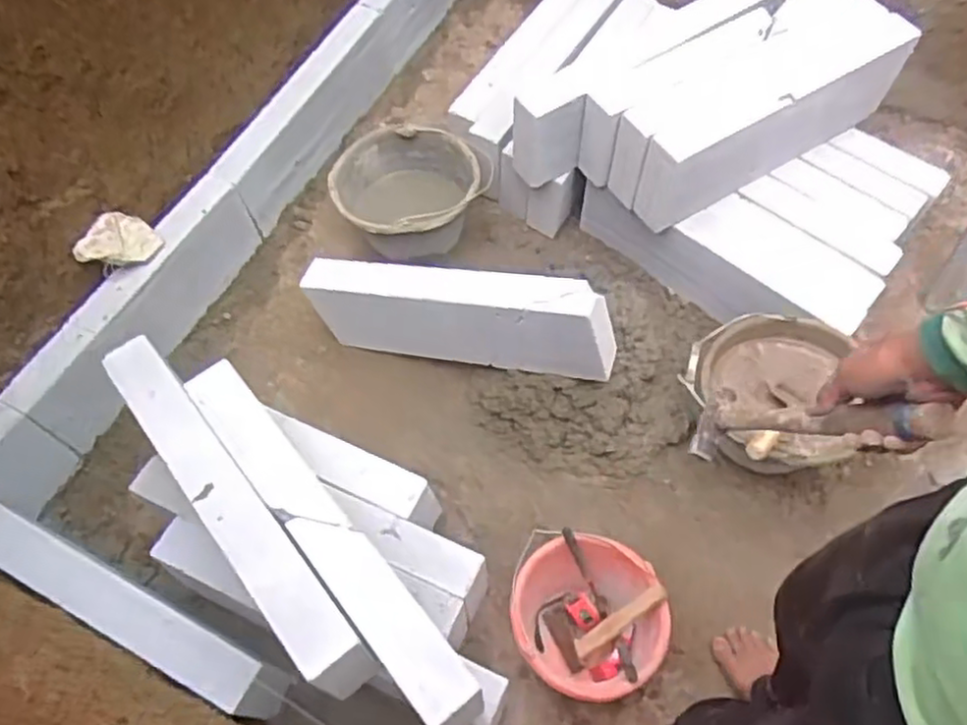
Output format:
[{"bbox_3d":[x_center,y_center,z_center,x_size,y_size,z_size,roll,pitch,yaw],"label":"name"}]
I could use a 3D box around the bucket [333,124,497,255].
[{"bbox_3d":[-0.154,-0.347,1.579,0.332,0.198,0.279,6,61,7],"label":"bucket"}]

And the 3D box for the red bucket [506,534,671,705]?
[{"bbox_3d":[0.169,0.425,1.167,0.236,0.157,0.234,-2,61,3],"label":"red bucket"}]

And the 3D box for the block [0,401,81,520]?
[{"bbox_3d":[-0.867,0.197,1.277,0.087,0.185,0.197,24,65,16],"label":"block"}]

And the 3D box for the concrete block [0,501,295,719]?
[{"bbox_3d":[-0.585,0.395,1.154,0.598,0.212,0.088,24,65,16],"label":"concrete block"}]

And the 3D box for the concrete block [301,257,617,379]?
[{"bbox_3d":[-0.060,-0.091,1.376,0.631,0.213,0.088,7,61,24],"label":"concrete block"}]

